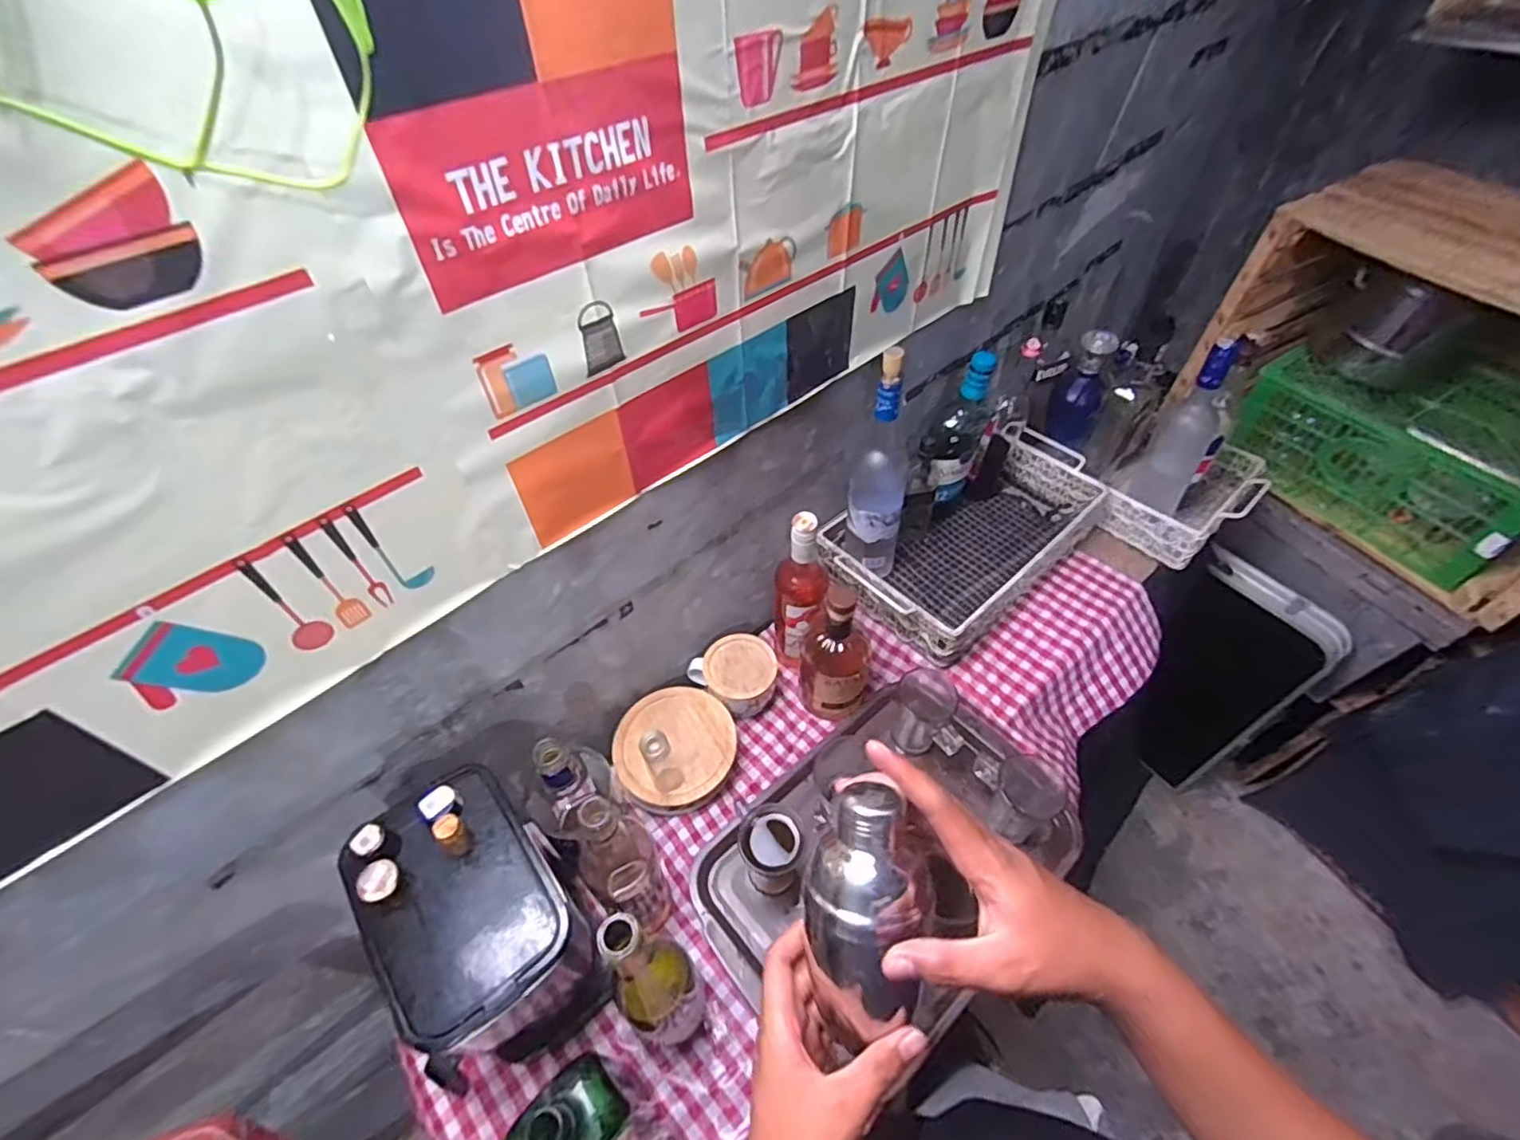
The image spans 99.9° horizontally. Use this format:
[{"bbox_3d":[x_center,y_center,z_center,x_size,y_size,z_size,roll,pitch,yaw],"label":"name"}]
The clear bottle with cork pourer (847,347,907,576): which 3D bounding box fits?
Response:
[{"bbox_3d":[0.160,-0.138,0.845,0.074,0.332,0.093,7,50,7],"label":"clear bottle with cork pourer"}]

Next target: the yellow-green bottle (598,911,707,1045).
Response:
[{"bbox_3d":[-0.091,0.356,0.548,0.062,0.317,0.056,-25,53,-18],"label":"yellow-green bottle"}]

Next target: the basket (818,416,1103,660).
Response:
[{"bbox_3d":[0.310,-0.063,0.967,0.417,0.104,0.240,-37,58,-26],"label":"basket"}]

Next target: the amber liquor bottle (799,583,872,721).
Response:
[{"bbox_3d":[0.099,0.103,0.814,0.090,0.224,0.083,11,51,10],"label":"amber liquor bottle"}]

